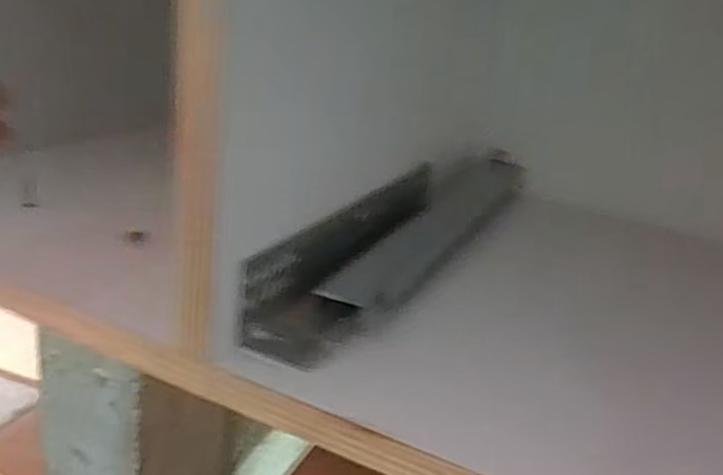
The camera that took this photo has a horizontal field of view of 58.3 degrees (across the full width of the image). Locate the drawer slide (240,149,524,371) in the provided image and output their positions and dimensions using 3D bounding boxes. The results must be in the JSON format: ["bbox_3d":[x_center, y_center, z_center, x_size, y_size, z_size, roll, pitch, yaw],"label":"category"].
[{"bbox_3d":[0.042,-0.009,0.466,0.056,0.065,0.377,16,22,22],"label":"drawer slide"}]

